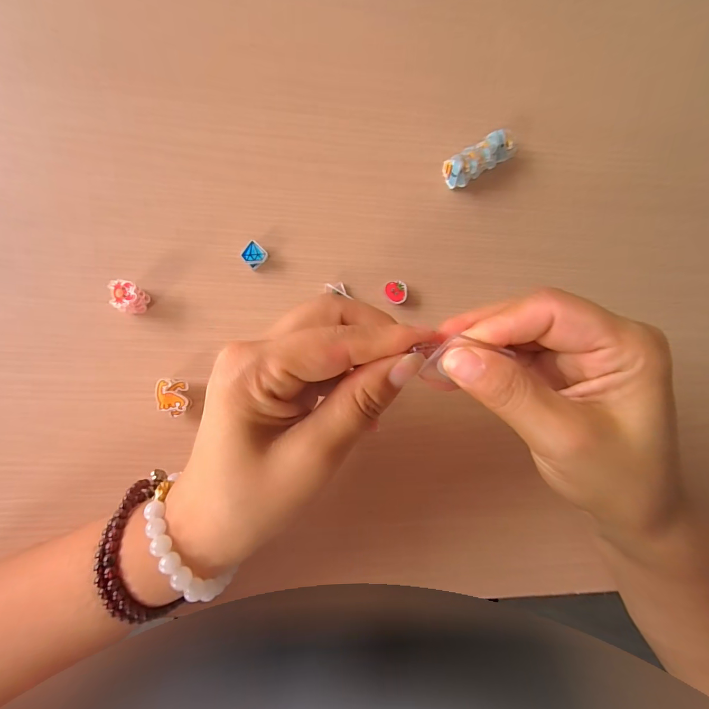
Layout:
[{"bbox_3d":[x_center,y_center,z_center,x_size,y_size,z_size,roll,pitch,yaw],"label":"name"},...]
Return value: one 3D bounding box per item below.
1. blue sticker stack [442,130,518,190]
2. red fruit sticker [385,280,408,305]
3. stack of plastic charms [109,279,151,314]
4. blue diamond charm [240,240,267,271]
[{"bbox_3d":[0.079,-0.123,0.228,0.046,0.018,0.017,-33,89,-8],"label":"blue sticker stack"},{"bbox_3d":[0.025,-0.037,0.220,0.014,0.007,0.014,-12,87,-8],"label":"red fruit sticker"},{"bbox_3d":[-0.123,-0.031,0.198,0.014,0.017,0.015,5,85,-6],"label":"stack of plastic charms"},{"bbox_3d":[-0.058,-0.057,0.211,0.012,0.010,0.013,37,82,-2],"label":"blue diamond charm"}]

